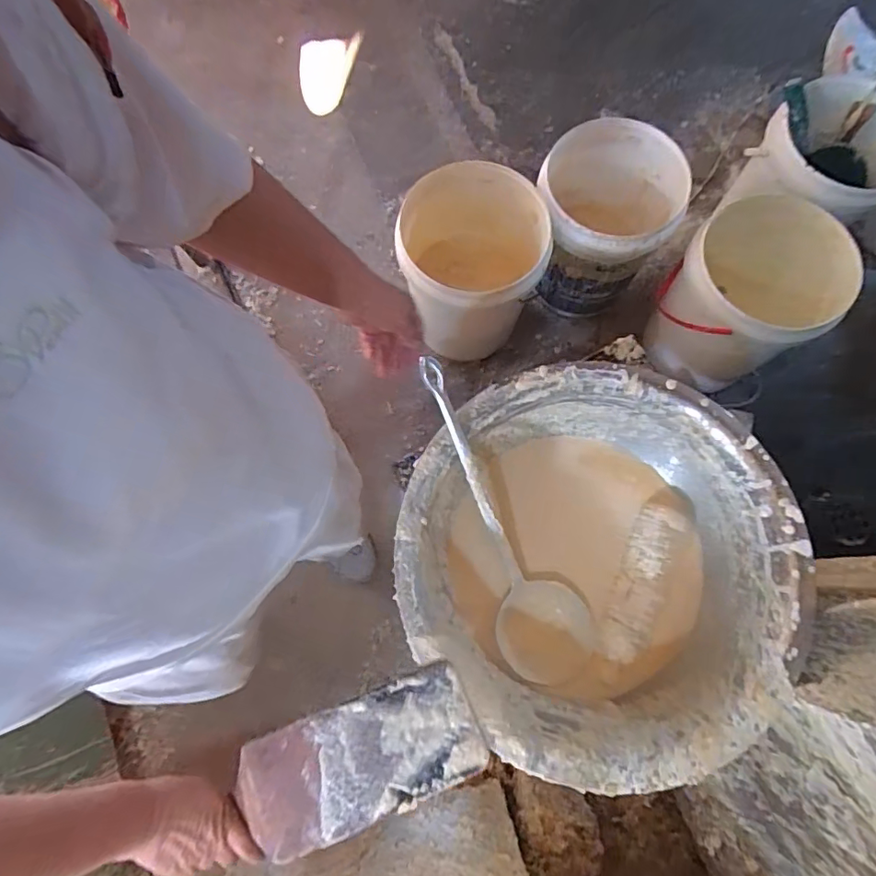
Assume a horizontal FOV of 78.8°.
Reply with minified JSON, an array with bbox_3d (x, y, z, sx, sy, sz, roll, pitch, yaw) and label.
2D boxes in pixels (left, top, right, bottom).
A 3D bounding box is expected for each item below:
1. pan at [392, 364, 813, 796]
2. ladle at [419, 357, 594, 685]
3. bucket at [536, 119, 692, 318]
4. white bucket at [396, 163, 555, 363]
[{"bbox_3d":[0.175,0.146,0.652,0.424,0.198,0.415,0,75,0],"label":"pan"},{"bbox_3d":[0.068,0.099,0.617,0.109,0.070,0.401,-25,103,-7],"label":"ladle"},{"bbox_3d":[0.371,-0.476,1.200,0.290,0.306,0.291,0,75,0],"label":"bucket"},{"bbox_3d":[0.068,-0.346,1.178,0.304,0.344,0.321,0,75,0],"label":"white bucket"}]

